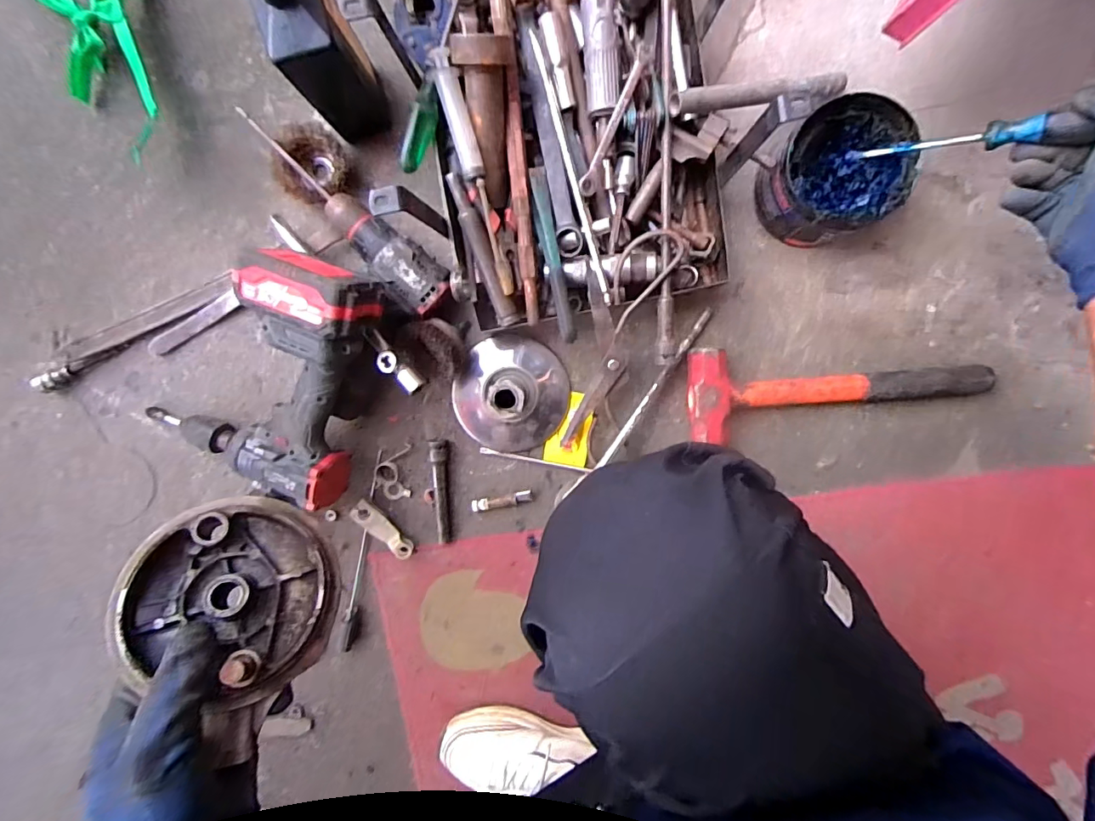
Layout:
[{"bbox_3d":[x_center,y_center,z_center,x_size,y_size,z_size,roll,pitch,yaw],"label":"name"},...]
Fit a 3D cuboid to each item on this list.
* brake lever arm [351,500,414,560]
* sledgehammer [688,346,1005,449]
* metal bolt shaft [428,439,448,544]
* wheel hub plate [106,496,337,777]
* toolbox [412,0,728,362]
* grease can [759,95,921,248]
[{"bbox_3d":[-0.194,0.141,0.588,0.084,0.023,0.027,42,96,-4],"label":"brake lever arm"},{"bbox_3d":[0.324,-0.021,0.562,0.327,0.038,0.102,-3,97,-4],"label":"sledgehammer"},{"bbox_3d":[-0.129,0.096,0.586,0.020,0.017,0.123,2,96,-4],"label":"metal bolt shaft"},{"bbox_3d":[-0.182,0.111,0.293,0.120,0.028,0.113,10,66,-23],"label":"wheel hub plate"},{"bbox_3d":[0.031,-0.252,0.496,0.306,0.088,0.378,-7,97,-3],"label":"toolbox"},{"bbox_3d":[0.289,-0.241,0.513,0.122,0.084,0.108,-36,98,1],"label":"grease can"}]

